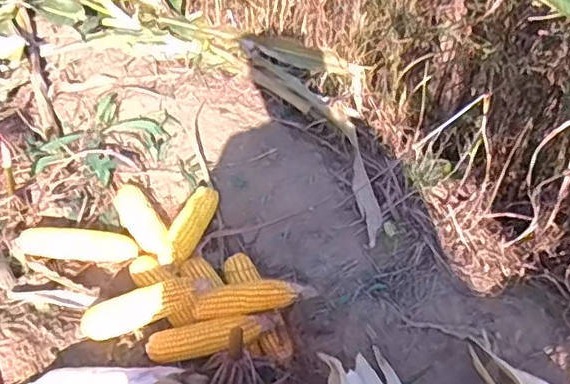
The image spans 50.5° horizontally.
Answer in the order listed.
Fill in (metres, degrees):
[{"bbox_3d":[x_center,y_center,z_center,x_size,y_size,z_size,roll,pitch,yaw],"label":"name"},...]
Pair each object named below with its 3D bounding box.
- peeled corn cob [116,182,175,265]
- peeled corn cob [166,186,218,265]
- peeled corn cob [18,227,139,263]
[{"bbox_3d":[-0.252,0.058,1.101,0.060,0.043,0.239,-18,43,-28],"label":"peeled corn cob"},{"bbox_3d":[-0.166,0.056,1.074,0.059,0.053,0.161,13,38,9],"label":"peeled corn cob"},{"bbox_3d":[-0.365,0.095,1.077,0.199,0.043,0.053,1,38,-6],"label":"peeled corn cob"}]

